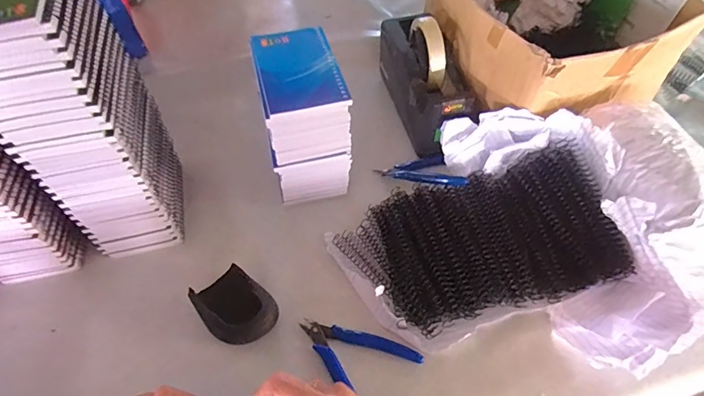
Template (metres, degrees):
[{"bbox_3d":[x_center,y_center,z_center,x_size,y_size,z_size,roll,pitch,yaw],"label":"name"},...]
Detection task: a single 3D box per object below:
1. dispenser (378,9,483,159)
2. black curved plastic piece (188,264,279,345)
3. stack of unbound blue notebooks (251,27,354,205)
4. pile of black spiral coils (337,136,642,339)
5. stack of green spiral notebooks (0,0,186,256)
[{"bbox_3d":[0.101,-0.160,0.611,0.082,0.125,0.206,-15,56,-10],"label":"dispenser"},{"bbox_3d":[-0.122,0.114,0.461,0.085,0.029,0.062,39,64,24],"label":"black curved plastic piece"},{"bbox_3d":[-0.057,-0.087,0.522,0.083,0.168,0.126,-13,56,-8],"label":"stack of unbound blue notebooks"},{"bbox_3d":[0.139,0.043,0.490,0.287,0.055,0.169,-13,56,-8],"label":"pile of black spiral coils"},{"bbox_3d":[-0.258,-0.073,0.435,0.094,0.276,0.136,-11,55,-7],"label":"stack of green spiral notebooks"}]

